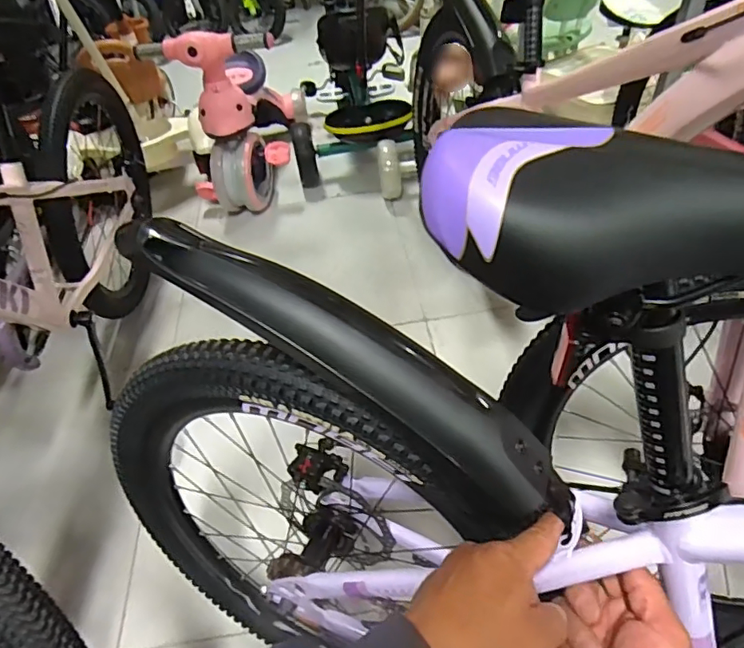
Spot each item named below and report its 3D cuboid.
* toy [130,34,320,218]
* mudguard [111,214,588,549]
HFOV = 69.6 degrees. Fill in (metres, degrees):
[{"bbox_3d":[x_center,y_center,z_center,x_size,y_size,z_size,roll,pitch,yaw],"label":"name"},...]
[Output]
[{"bbox_3d":[-0.359,-0.635,1.543,0.342,0.467,0.472,-6,44,2],"label":"toy"},{"bbox_3d":[-0.014,0.032,0.414,0.401,0.048,0.067,34,54,5],"label":"mudguard"}]

